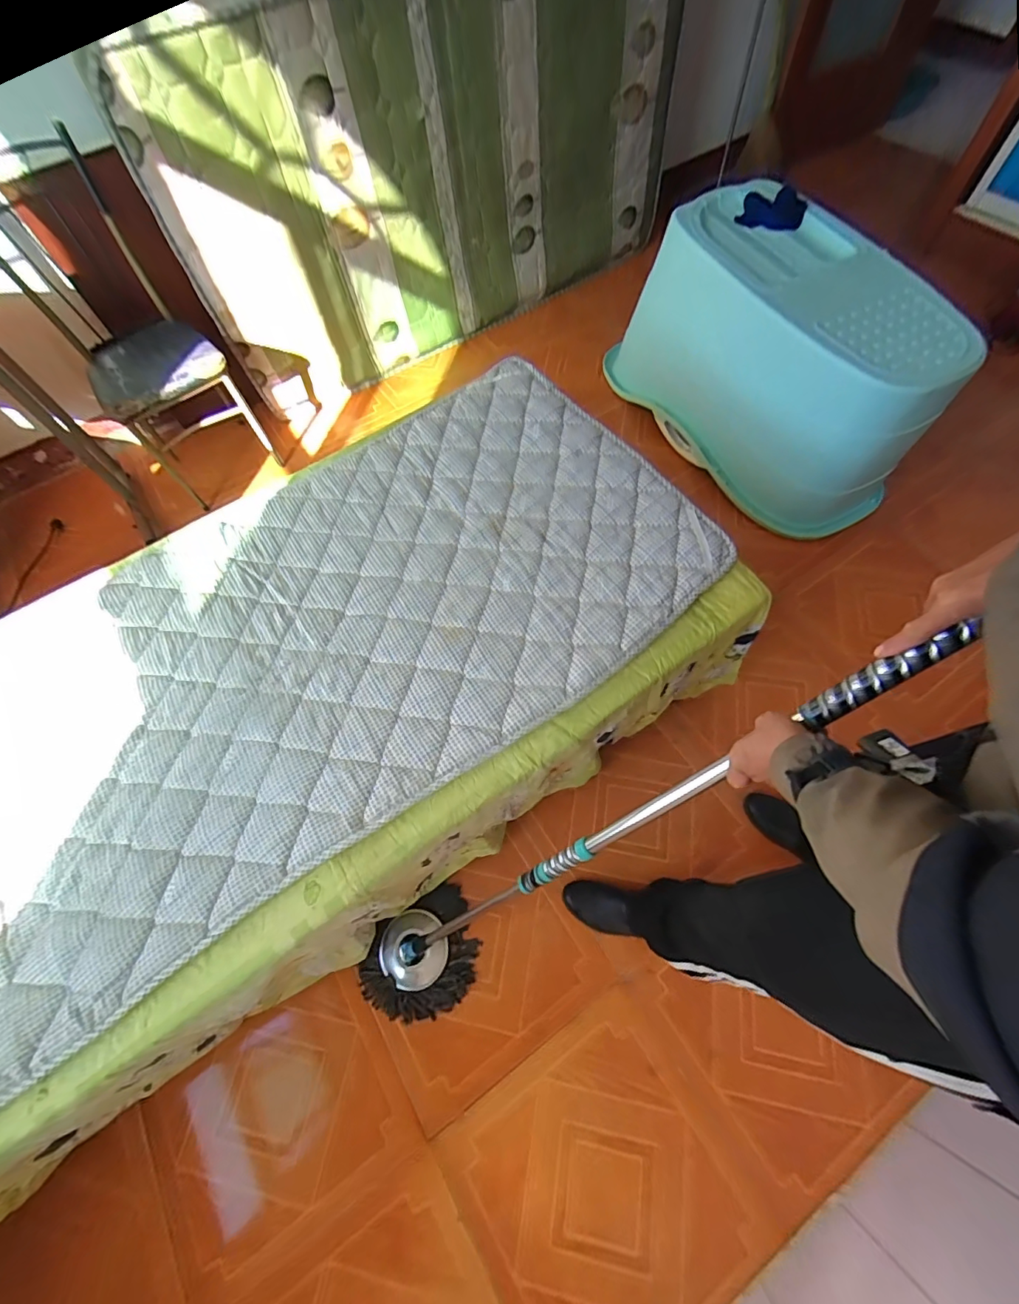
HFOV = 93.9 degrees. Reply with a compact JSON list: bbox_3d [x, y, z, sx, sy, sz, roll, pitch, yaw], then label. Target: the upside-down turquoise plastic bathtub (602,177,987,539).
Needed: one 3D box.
[{"bbox_3d":[0.823,-0.915,1.516,0.469,0.514,1.024,-26,66,-9],"label":"upside-down turquoise plastic bathtub"}]

